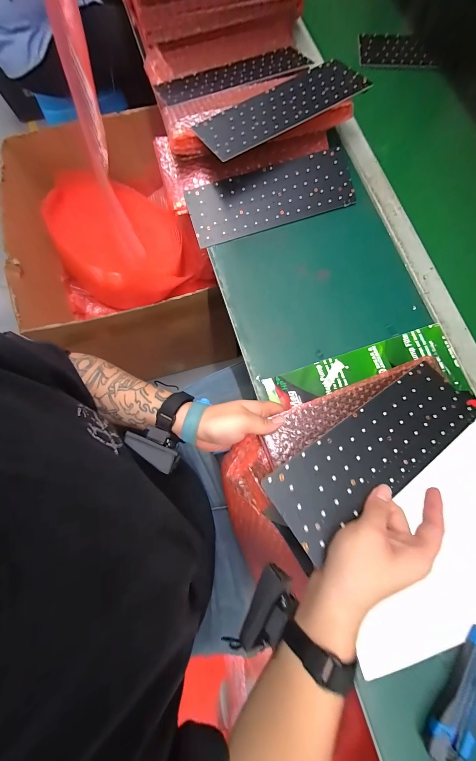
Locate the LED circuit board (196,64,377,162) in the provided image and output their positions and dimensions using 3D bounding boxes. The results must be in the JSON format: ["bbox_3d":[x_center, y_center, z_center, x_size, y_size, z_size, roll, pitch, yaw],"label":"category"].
[{"bbox_3d":[0.069,-0.425,0.410,0.274,0.010,0.093,-33,76,-8],"label":"LED circuit board"}]

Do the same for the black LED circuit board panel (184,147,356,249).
[{"bbox_3d":[0.055,-0.309,0.448,0.274,0.006,0.094,-18,98,-2],"label":"black LED circuit board panel"}]

